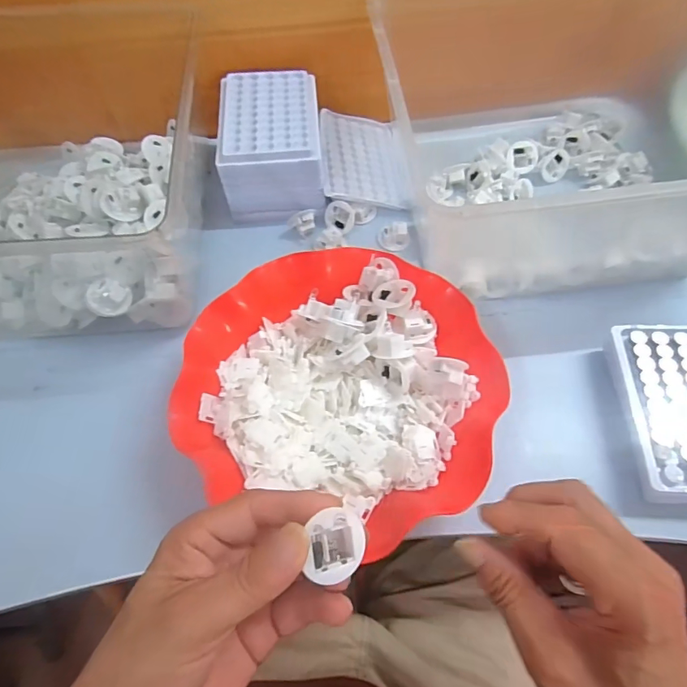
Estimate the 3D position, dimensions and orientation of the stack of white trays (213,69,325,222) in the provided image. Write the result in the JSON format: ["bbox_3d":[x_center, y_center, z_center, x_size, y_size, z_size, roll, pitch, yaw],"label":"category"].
[{"bbox_3d":[-0.071,-0.204,0.481,0.098,0.076,0.133,-3,61,0],"label":"stack of white trays"}]

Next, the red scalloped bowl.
[{"bbox_3d":[0.001,0.031,0.354,0.216,0.068,0.203,-1,61,2],"label":"red scalloped bowl"}]

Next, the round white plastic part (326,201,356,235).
[{"bbox_3d":[-0.002,-0.130,0.477,0.031,0.031,0.017,3,18,22],"label":"round white plastic part"}]

